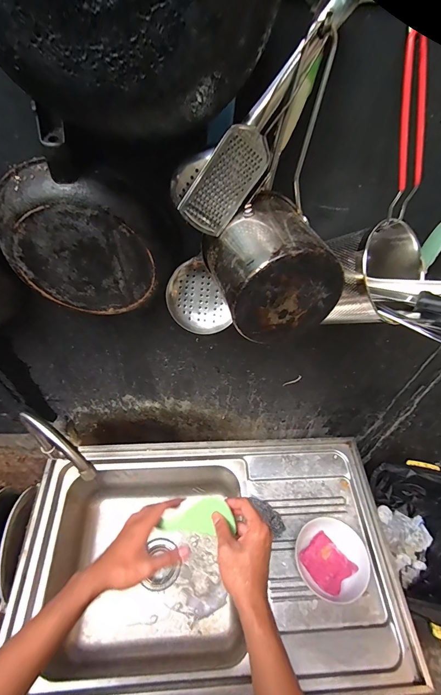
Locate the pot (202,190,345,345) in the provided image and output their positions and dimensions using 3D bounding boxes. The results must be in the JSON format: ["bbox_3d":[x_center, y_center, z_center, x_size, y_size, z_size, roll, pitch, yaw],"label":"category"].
[{"bbox_3d":[0.046,-0.086,0.356,0.115,0.101,0.128,-17,54,-16],"label":"pot"}]

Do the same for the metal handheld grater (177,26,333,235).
[{"bbox_3d":[0.030,-0.192,0.310,0.049,0.187,0.021,10,35,-52],"label":"metal handheld grater"}]

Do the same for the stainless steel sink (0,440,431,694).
[{"bbox_3d":[-0.022,0.489,0.783,0.763,0.220,0.467,-1,51,-4],"label":"stainless steel sink"}]

